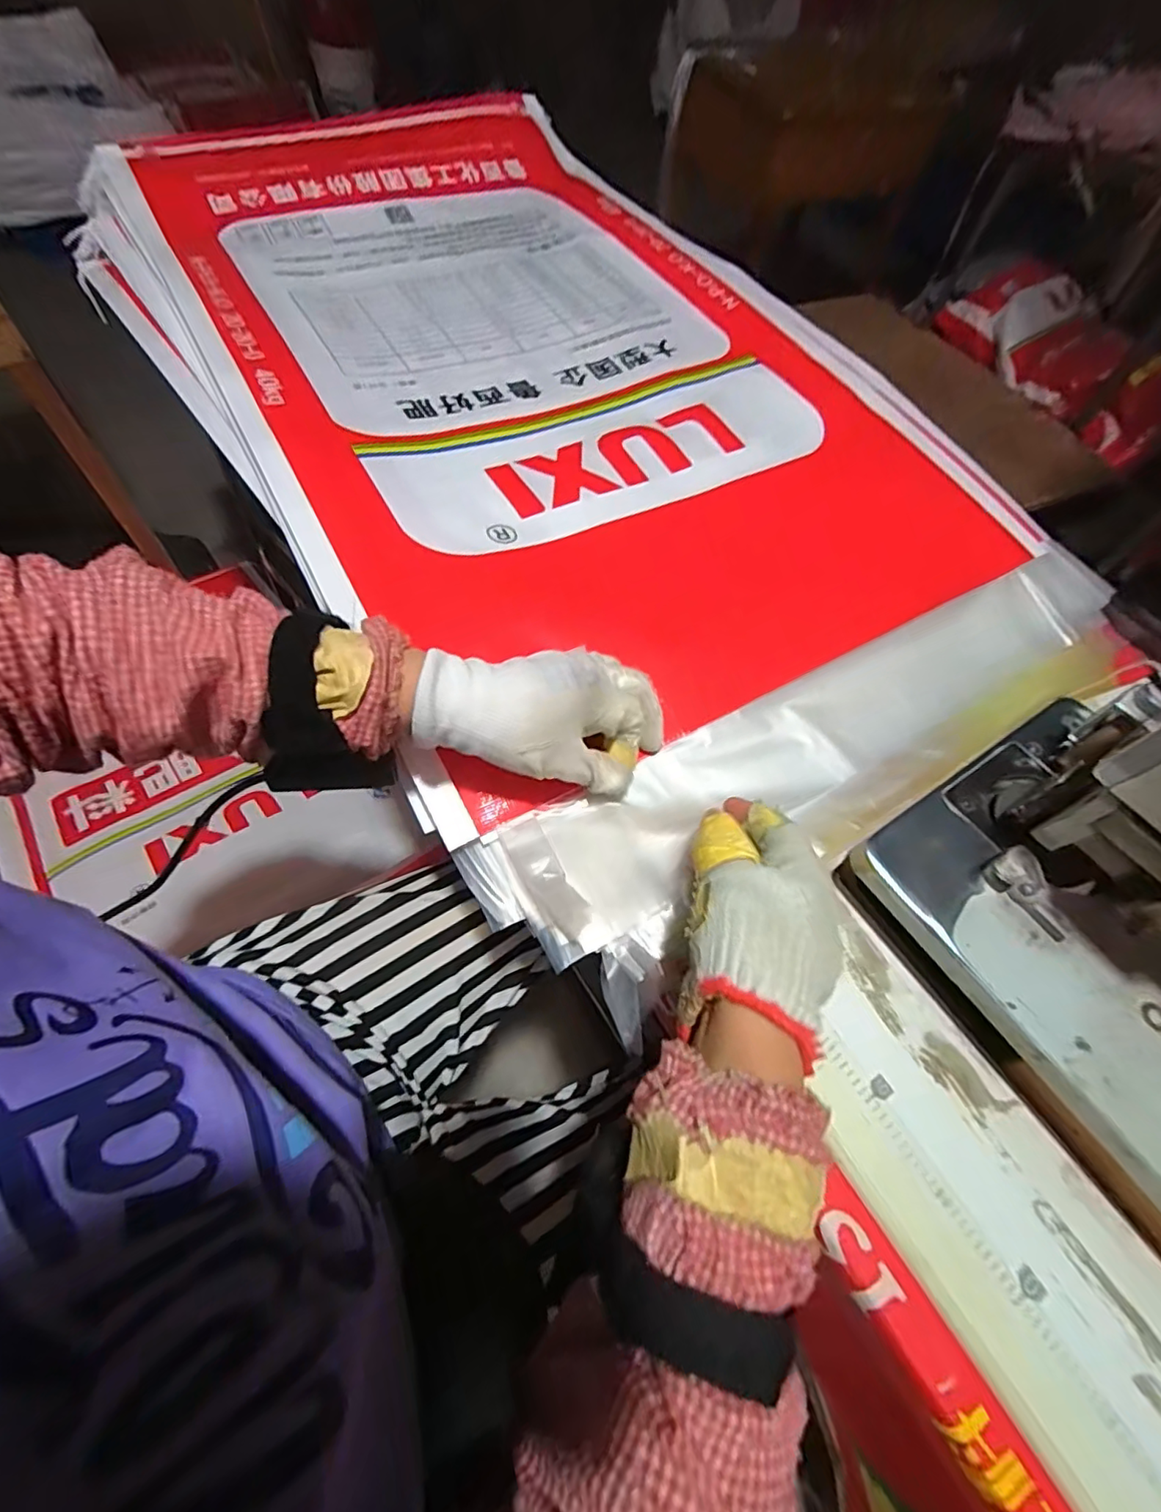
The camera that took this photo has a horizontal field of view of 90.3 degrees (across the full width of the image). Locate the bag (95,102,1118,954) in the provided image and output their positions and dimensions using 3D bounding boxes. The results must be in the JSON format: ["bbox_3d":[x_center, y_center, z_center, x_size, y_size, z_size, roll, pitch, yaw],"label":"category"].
[{"bbox_3d":[-0.039,-0.361,0.545,0.558,0.044,0.988,-28,70,-18],"label":"bag"}]

